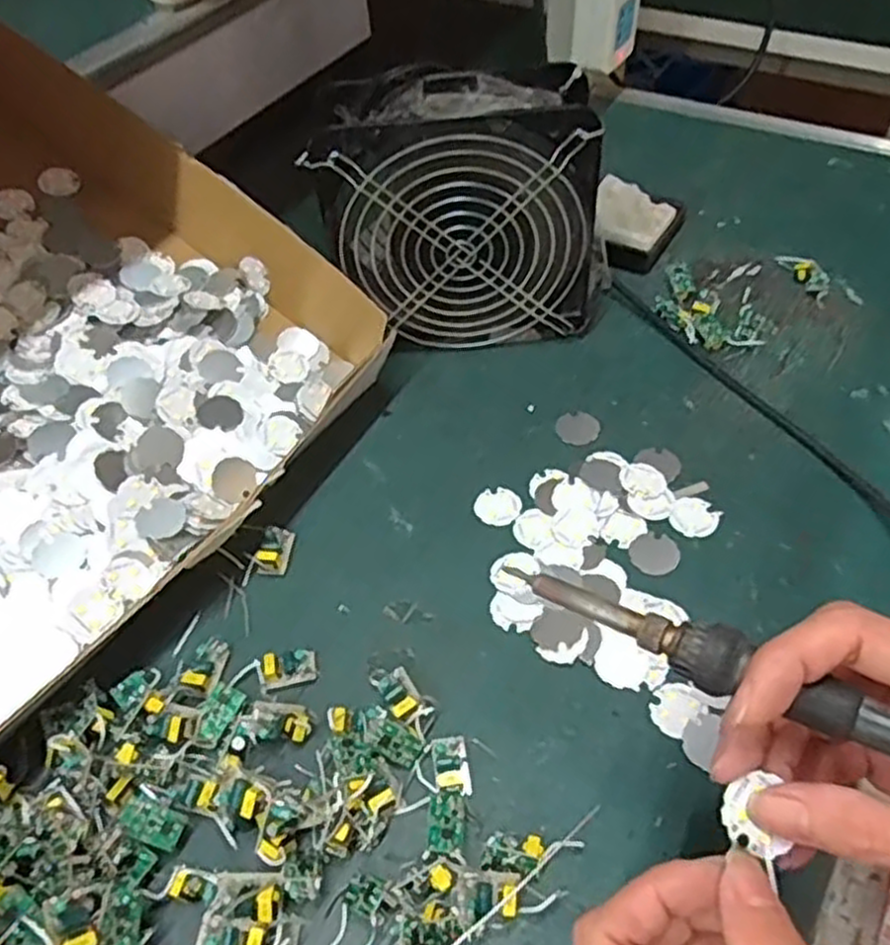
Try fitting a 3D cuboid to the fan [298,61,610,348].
[{"bbox_3d":[0.014,-0.147,0.451,0.160,0.149,0.060,-4,52,1],"label":"fan"}]

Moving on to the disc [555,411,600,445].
[{"bbox_3d":[0.077,-0.026,0.447,0.024,0.004,0.025,-2,52,2],"label":"disc"}]

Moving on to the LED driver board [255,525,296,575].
[{"bbox_3d":[-0.088,0.040,0.401,0.014,0.012,0.025,6,53,8],"label":"LED driver board"}]

